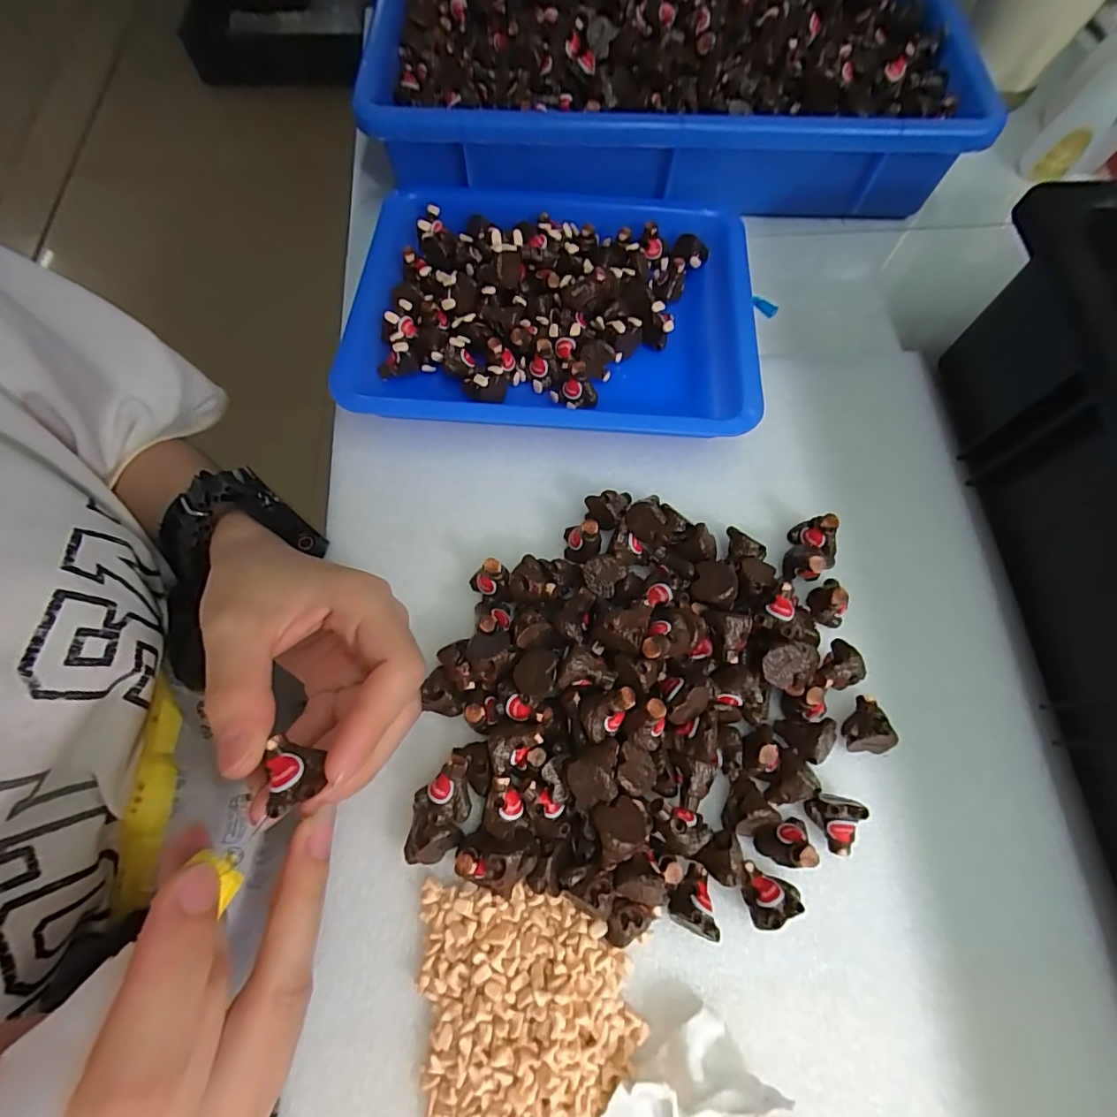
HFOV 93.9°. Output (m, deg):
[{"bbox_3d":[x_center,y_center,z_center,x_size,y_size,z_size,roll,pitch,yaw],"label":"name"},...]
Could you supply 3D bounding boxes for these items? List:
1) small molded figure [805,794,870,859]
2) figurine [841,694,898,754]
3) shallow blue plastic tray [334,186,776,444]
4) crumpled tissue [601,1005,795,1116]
[{"bbox_3d":[0.112,0.109,0.214,0.020,0.018,0.021,0,69,-1],"label":"small molded figure"},{"bbox_3d":[0.134,0.075,0.227,0.020,0.014,0.024,-23,71,-9],"label":"figurine"},{"bbox_3d":[-0.002,-0.140,0.294,0.221,0.033,0.167,4,69,1],"label":"shallow blue plastic tray"},{"bbox_3d":[0.041,0.186,0.185,0.064,0.018,0.029,-18,70,-8],"label":"crumpled tissue"}]

